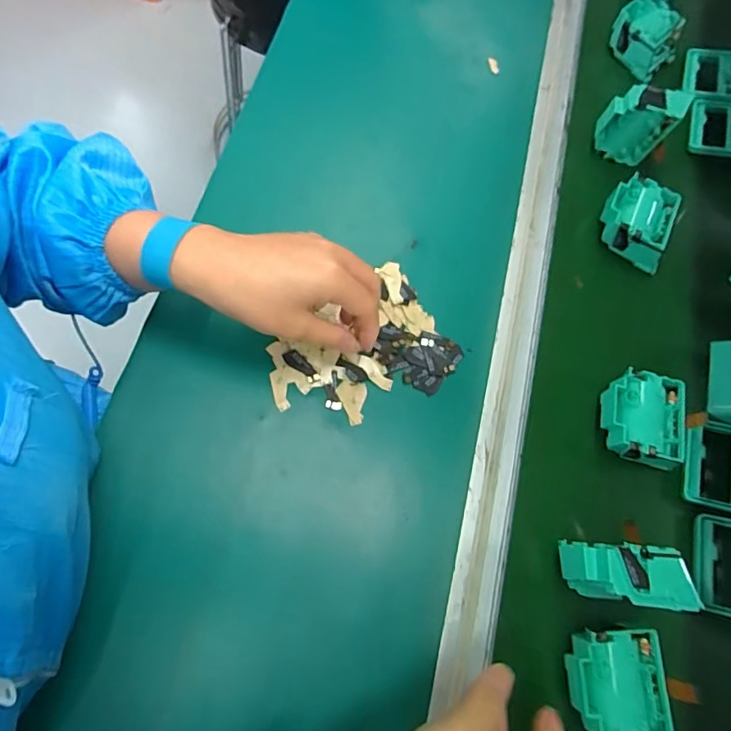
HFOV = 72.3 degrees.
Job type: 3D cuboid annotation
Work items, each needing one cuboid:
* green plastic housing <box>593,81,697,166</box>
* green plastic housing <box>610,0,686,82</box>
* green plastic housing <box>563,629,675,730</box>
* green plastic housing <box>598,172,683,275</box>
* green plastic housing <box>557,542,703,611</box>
[{"bbox_3d":[0.292,-0.257,0.544,0.072,0.079,0.034,13,66,5],"label":"green plastic housing"},{"bbox_3d":[0.345,-0.404,0.620,0.076,0.053,0.085,42,71,16],"label":"green plastic housing"},{"bbox_3d":[0.183,0.233,0.364,0.067,0.026,0.074,1,65,-1],"label":"green plastic housing"},{"bbox_3d":[0.282,-0.146,0.521,0.076,0.049,0.079,25,67,10],"label":"green plastic housing"},{"bbox_3d":[0.194,0.159,0.380,0.083,0.068,0.041,9,66,3],"label":"green plastic housing"}]

